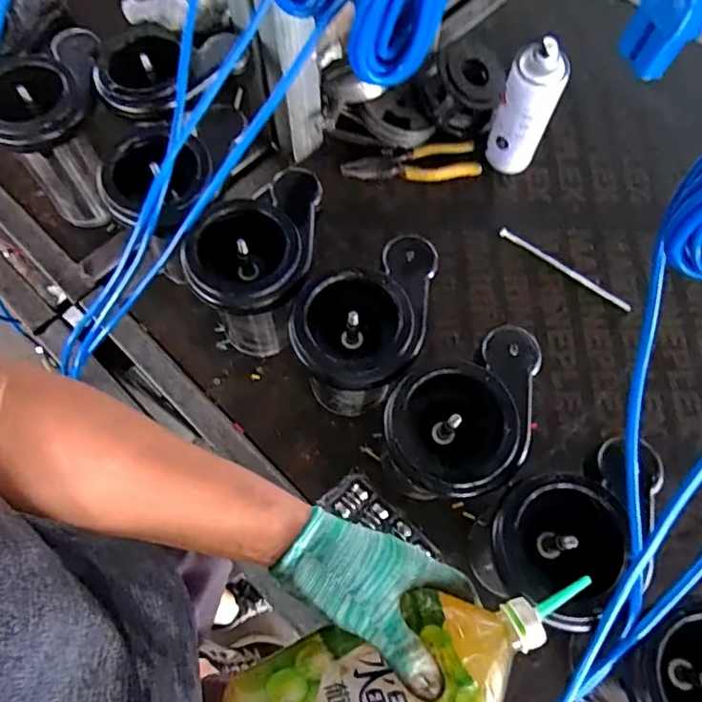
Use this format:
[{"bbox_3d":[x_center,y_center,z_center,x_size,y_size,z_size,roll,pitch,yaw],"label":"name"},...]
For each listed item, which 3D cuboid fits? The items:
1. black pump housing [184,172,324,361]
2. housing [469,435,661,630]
[{"bbox_3d":[-0.082,-0.080,0.625,0.164,0.188,0.111,-43,73,-13],"label":"black pump housing"},{"bbox_3d":[0.190,0.148,0.464,0.175,0.081,0.107,-31,71,-9],"label":"housing"}]

